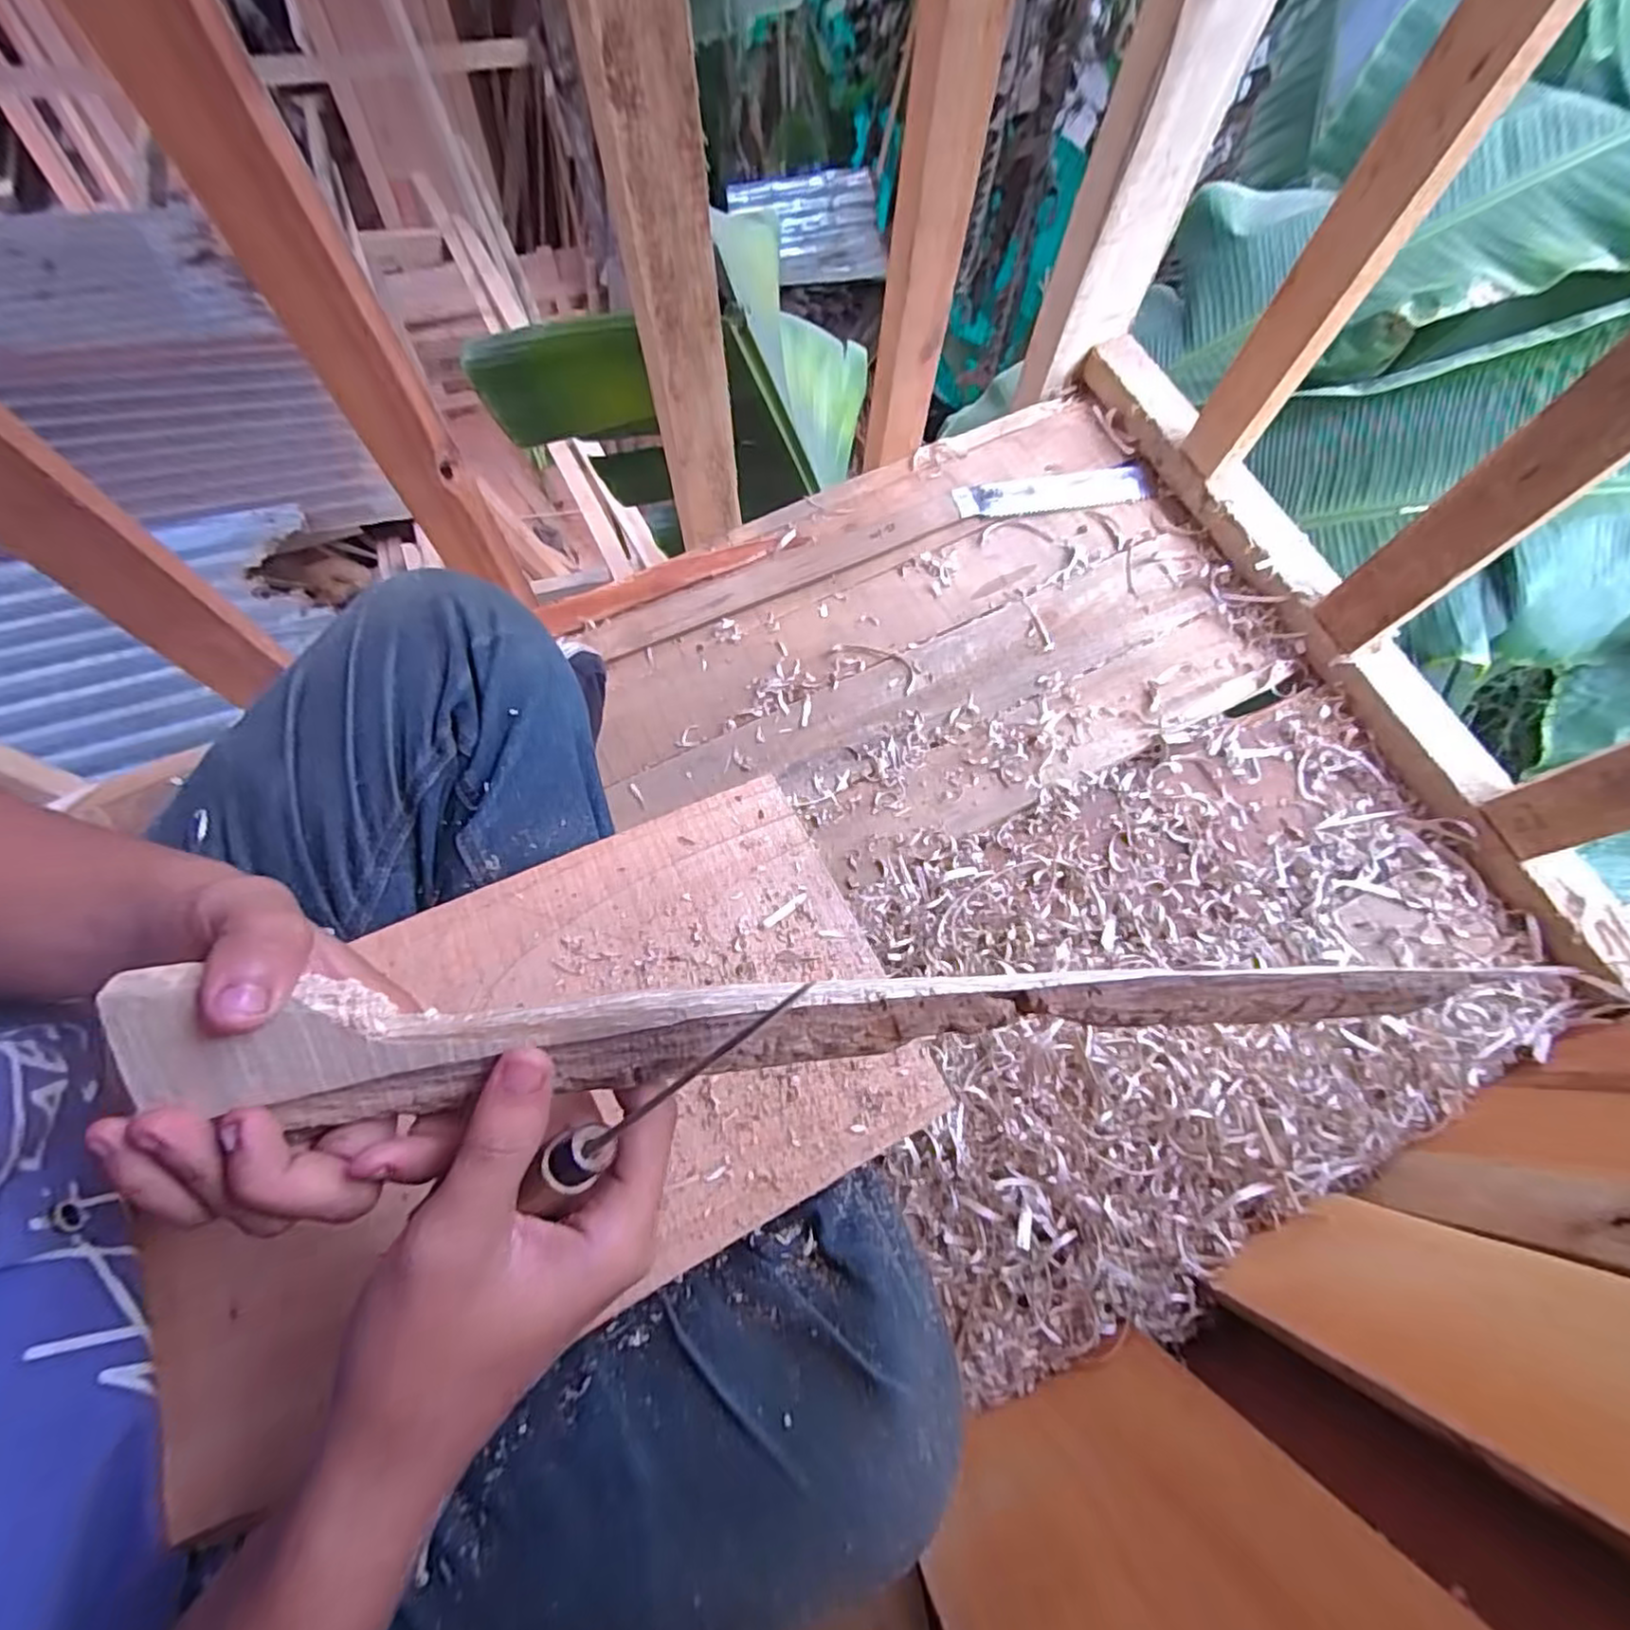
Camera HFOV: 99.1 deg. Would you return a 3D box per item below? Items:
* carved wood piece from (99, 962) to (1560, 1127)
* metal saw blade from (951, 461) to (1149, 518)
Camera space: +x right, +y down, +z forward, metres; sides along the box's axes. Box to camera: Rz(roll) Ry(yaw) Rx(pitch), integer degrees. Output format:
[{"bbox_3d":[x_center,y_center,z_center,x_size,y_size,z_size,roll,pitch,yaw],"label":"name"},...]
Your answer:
[{"bbox_3d":[0.018,0.069,0.219,0.412,0.046,0.009,0,26,-7],"label":"carved wood piece"},{"bbox_3d":[0.232,-0.315,0.682,0.193,0.008,0.042,-9,79,-5],"label":"metal saw blade"}]

